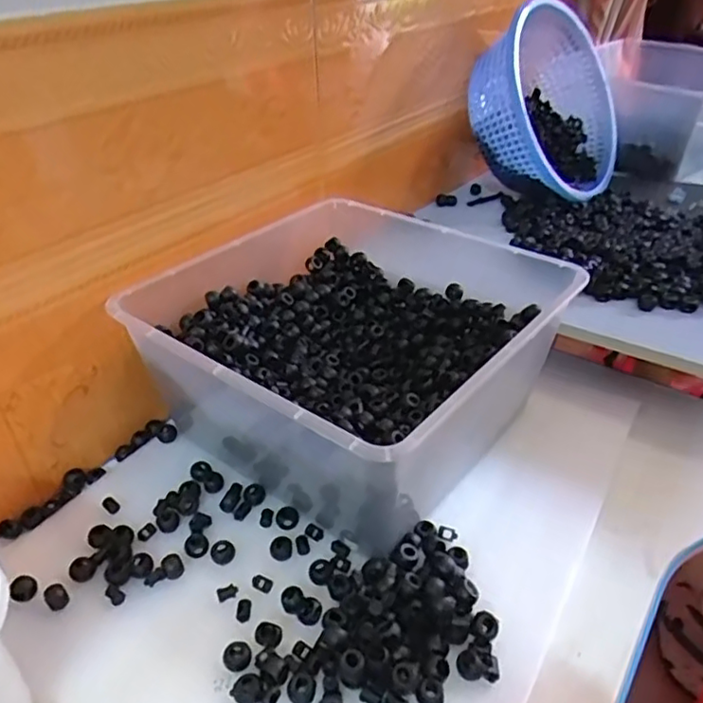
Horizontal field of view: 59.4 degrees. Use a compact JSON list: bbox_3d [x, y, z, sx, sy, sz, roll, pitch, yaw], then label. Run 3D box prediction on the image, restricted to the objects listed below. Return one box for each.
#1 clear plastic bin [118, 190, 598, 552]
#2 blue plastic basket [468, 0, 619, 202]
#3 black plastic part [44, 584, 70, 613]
[{"bbox_3d":[0.008,-0.013,0.551,0.295,0.132,0.311,25,46,30],"label":"clear plastic bin"},{"bbox_3d":[0.288,-0.336,0.900,0.131,0.295,0.290,-15,23,46],"label":"blue plastic basket"},{"bbox_3d":[-0.204,0.170,0.426,0.016,0.008,0.013,29,45,36],"label":"black plastic part"}]

